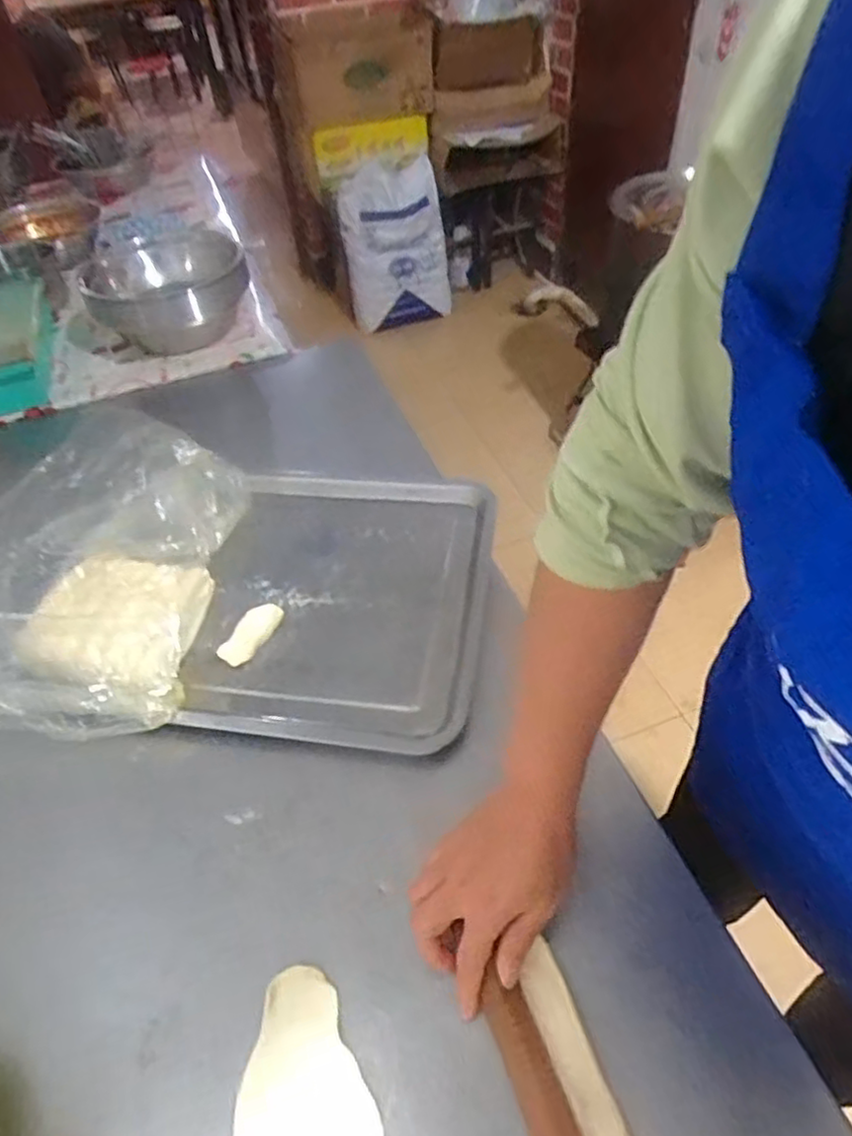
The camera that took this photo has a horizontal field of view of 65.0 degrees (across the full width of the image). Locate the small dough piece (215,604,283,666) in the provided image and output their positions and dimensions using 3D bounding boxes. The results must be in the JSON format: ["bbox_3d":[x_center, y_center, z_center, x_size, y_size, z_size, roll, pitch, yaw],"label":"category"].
[{"bbox_3d":[-0.170,0.061,0.653,0.023,0.025,0.074,23,53,22],"label":"small dough piece"}]

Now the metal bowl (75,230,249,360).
[{"bbox_3d":[-0.400,-0.425,1.061,0.201,0.139,0.243,-37,55,-25],"label":"metal bowl"}]

